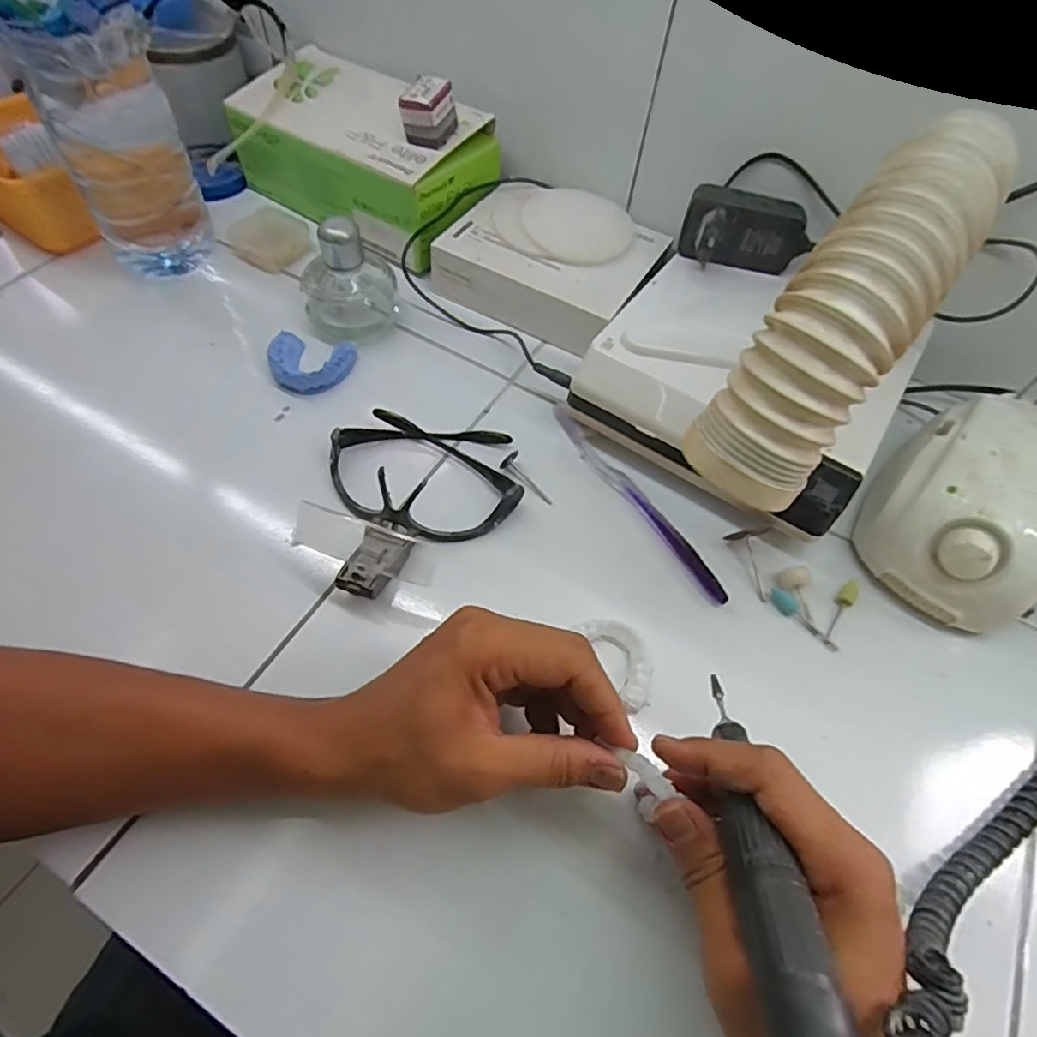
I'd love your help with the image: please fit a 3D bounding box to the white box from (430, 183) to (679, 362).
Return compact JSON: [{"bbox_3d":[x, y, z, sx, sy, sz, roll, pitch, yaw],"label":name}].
[{"bbox_3d":[0.024,-0.217,0.519,0.165,0.050,0.132,27,65,13],"label":"white box"}]

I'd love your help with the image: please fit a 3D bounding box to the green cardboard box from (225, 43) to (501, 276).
[{"bbox_3d":[-0.139,-0.329,0.553,0.232,0.086,0.123,33,62,16],"label":"green cardboard box"}]

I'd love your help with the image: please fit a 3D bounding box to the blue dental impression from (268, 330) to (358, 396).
[{"bbox_3d":[-0.159,-0.120,0.466,0.060,0.021,0.055,10,57,1],"label":"blue dental impression"}]

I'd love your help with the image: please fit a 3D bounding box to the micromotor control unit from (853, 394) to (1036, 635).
[{"bbox_3d":[0.290,-0.011,0.389,0.108,0.069,0.137,34,62,16],"label":"micromotor control unit"}]

